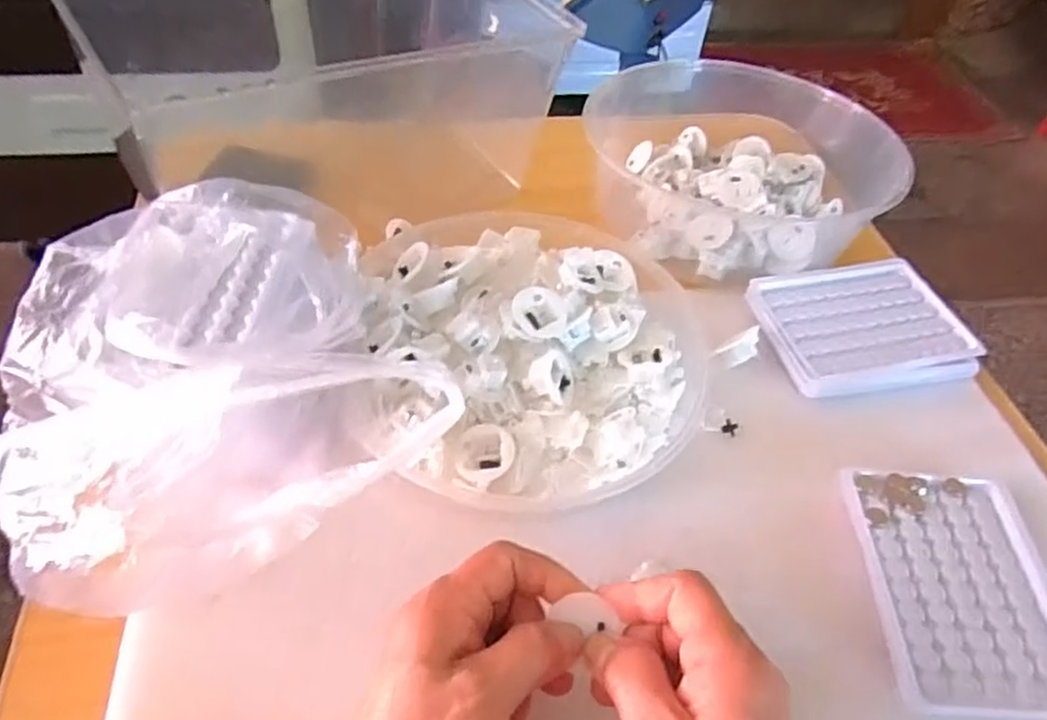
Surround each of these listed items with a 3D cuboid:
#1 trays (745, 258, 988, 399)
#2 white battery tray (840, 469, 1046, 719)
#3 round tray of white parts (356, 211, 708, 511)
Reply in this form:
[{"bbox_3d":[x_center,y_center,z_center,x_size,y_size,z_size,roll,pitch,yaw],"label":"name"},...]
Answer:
[{"bbox_3d":[0.232,-0.026,0.479,0.136,0.015,0.104,-10,58,-10],"label":"trays"},{"bbox_3d":[0.229,0.116,0.364,0.099,0.017,0.125,4,50,-1],"label":"white battery tray"},{"bbox_3d":[0.007,-0.021,0.434,0.202,0.041,0.233,-4,50,-8],"label":"round tray of white parts"}]

